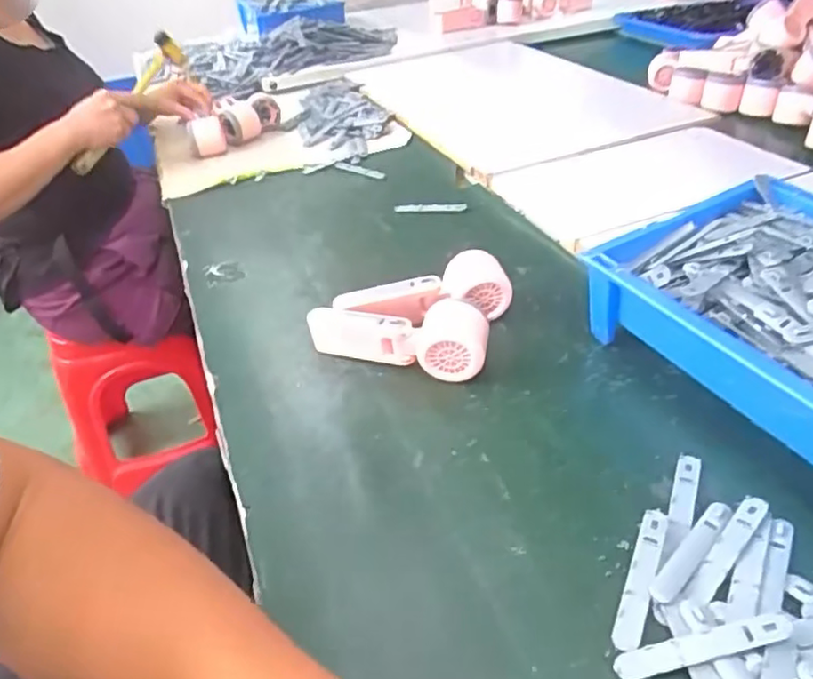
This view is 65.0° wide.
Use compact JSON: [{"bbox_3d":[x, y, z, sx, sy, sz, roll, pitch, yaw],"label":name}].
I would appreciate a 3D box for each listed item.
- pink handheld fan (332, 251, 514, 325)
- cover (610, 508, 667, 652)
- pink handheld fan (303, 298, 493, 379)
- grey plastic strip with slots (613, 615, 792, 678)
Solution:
[{"bbox_3d":[0.015,-0.040,0.623,0.169,0.061,0.051,-9,37,-6],"label":"pink handheld fan"},{"bbox_3d":[0.143,0.145,0.389,0.016,0.012,0.091,14,43,24],"label":"cover"},{"bbox_3d":[-0.010,-0.005,0.578,0.174,0.058,0.054,10,39,18],"label":"pink handheld fan"},{"bbox_3d":[0.162,0.169,0.349,0.096,0.004,0.014,-16,49,4],"label":"grey plastic strip with slots"}]

